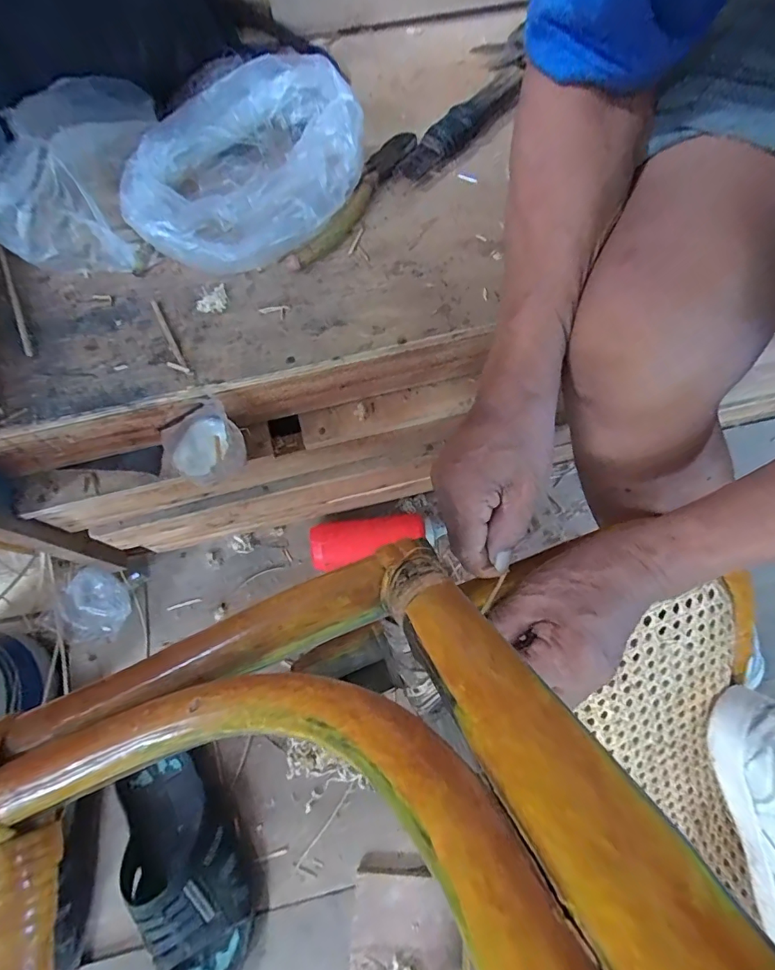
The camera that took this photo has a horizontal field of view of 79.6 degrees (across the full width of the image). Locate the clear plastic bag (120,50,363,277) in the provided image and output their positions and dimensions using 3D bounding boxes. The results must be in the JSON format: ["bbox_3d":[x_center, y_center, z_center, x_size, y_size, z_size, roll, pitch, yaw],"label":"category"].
[{"bbox_3d":[-0.105,-0.233,0.347,0.178,0.068,0.120,-31,74,-12],"label":"clear plastic bag"}]

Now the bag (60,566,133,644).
[{"bbox_3d":[-0.332,0.138,0.530,0.064,0.044,0.080,10,72,0],"label":"bag"}]

